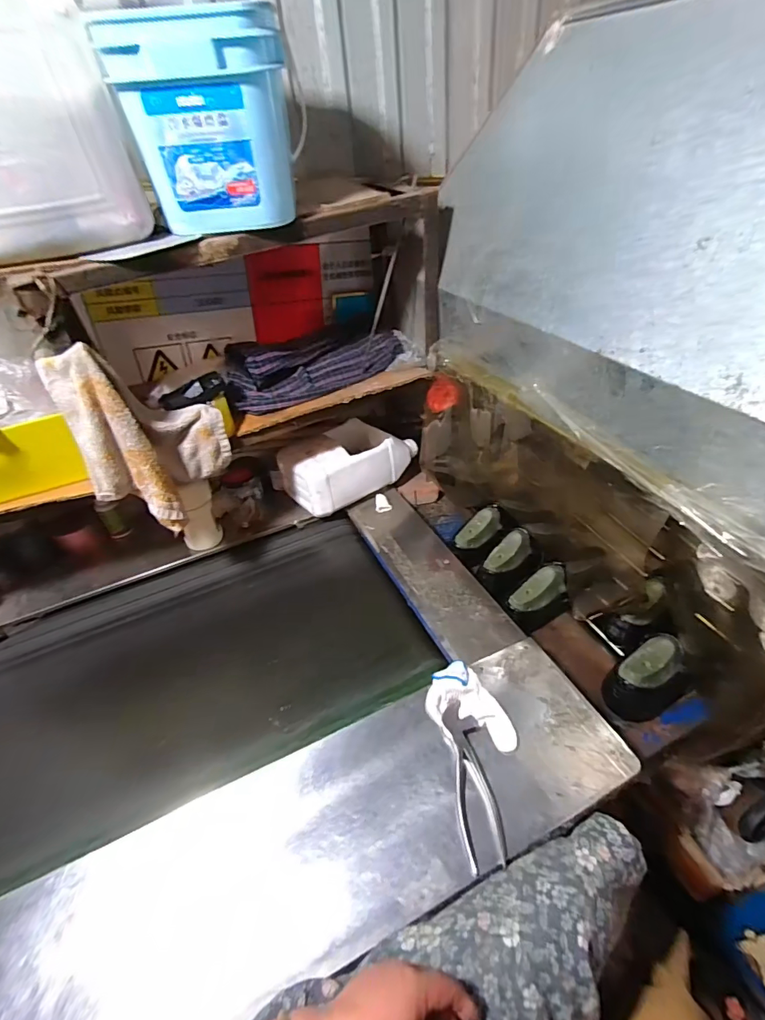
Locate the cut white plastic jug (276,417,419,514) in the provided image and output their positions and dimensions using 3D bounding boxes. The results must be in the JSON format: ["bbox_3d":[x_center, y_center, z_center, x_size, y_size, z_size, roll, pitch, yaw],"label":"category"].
[{"bbox_3d":[-0.072,-0.118,1.039,0.281,0.164,0.145,-28,46,-24],"label":"cut white plastic jug"}]

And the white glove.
[{"bbox_3d":[0.119,0.280,0.636,0.091,0.029,0.131,-24,45,-21],"label":"white glove"}]

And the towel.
[{"bbox_3d":[-0.354,-0.124,0.693,0.136,0.249,0.177,10,43,16],"label":"towel"}]

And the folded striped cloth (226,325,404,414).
[{"bbox_3d":[-0.120,-0.291,0.894,0.370,0.076,0.130,-24,45,-21],"label":"folded striped cloth"}]

